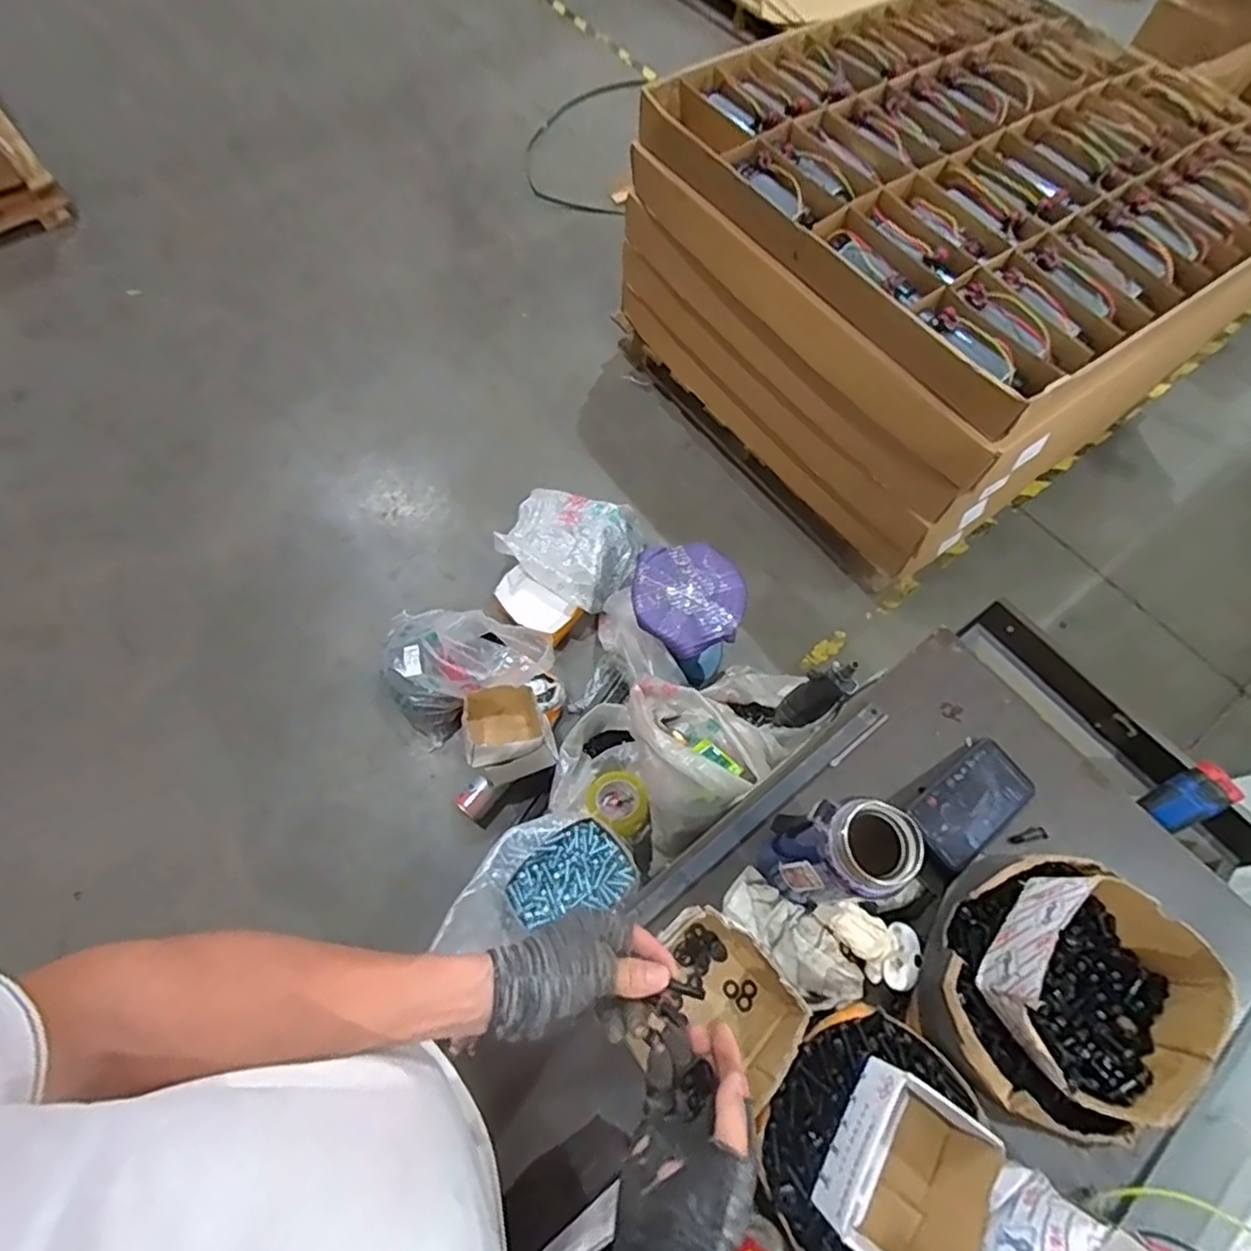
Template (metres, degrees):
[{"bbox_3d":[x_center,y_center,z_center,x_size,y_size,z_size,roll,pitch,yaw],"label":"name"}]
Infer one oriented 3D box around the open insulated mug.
[{"bbox_3d":[0.183,0.212,0.576,0.082,0.208,0.070,6,63,0],"label":"open insulated mug"}]

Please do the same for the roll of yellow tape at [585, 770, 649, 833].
[{"bbox_3d":[-0.009,0.335,1.220,0.124,0.039,0.112,37,69,13],"label":"roll of yellow tape"}]

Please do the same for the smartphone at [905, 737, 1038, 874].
[{"bbox_3d":[0.389,0.195,0.710,0.162,0.010,0.078,-31,70,-25],"label":"smartphone"}]

